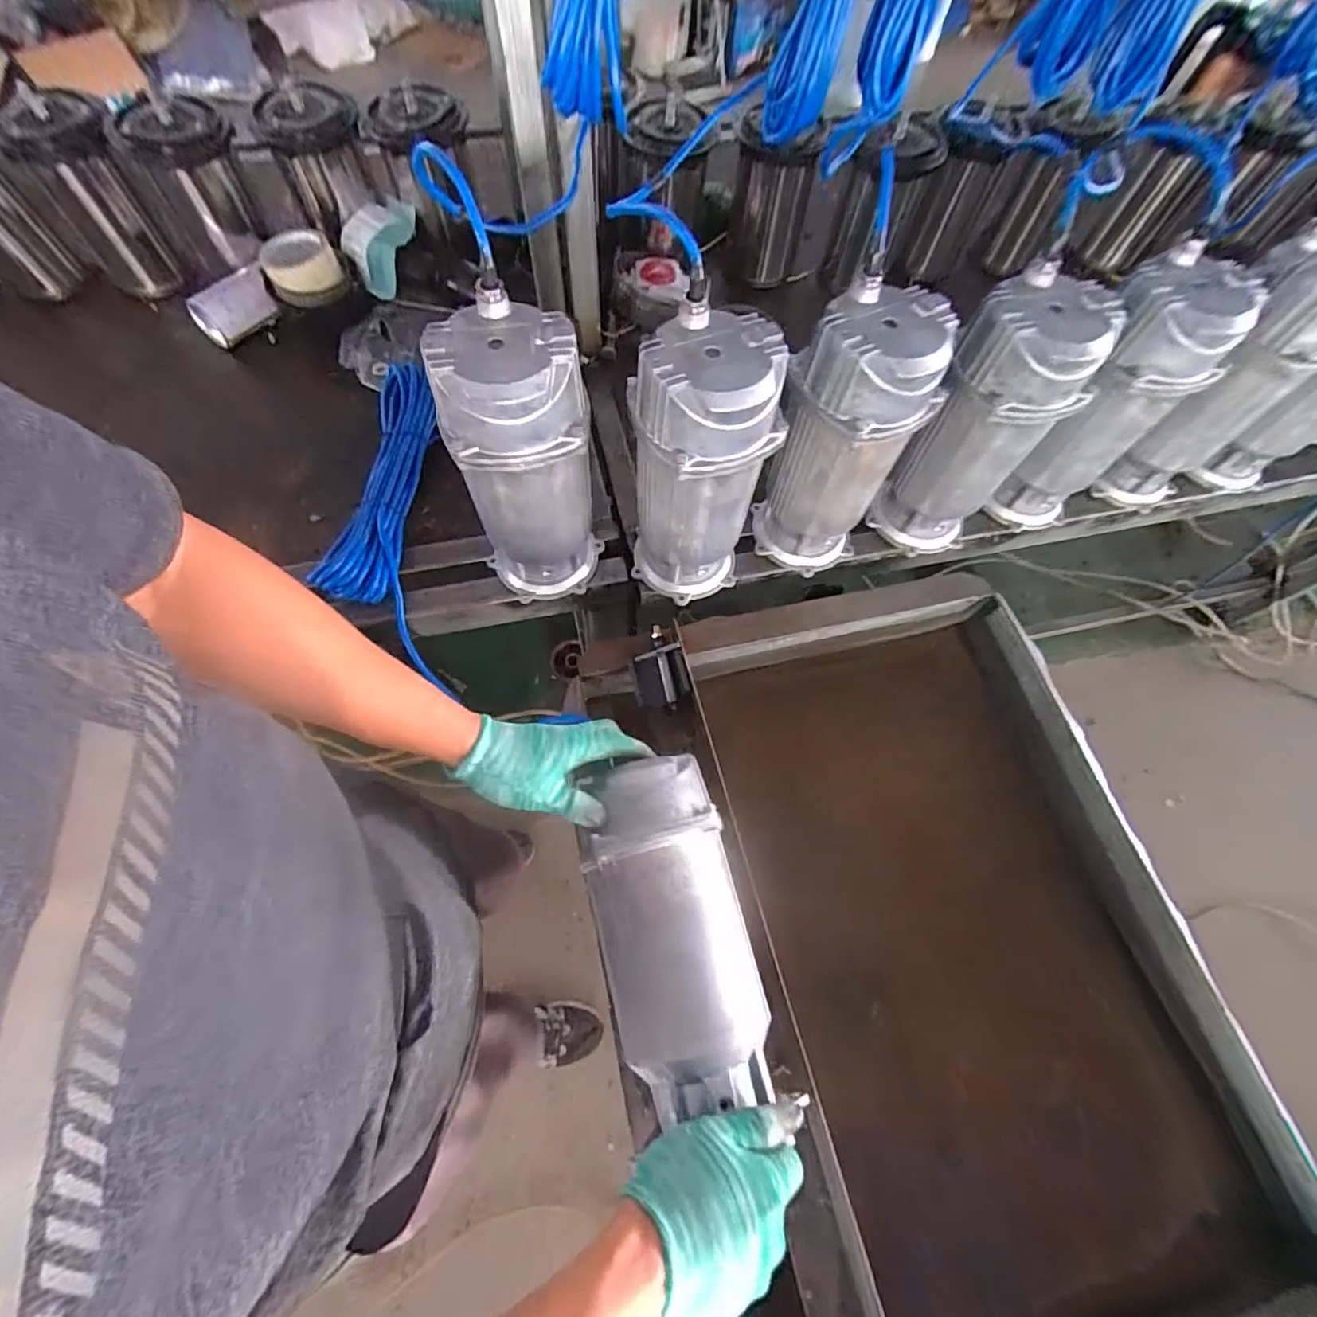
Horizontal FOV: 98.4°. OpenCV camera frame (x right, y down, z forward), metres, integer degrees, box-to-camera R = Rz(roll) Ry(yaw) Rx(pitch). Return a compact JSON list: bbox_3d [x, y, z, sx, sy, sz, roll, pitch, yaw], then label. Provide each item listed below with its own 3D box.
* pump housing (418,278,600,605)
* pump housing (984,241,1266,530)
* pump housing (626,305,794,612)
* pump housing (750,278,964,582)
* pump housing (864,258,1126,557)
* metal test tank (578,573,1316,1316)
[{"bbox_3d":[-0.133,-0.184,0.583,0.126,0.295,0.114,-15,67,-10],"label":"pump housing"},{"bbox_3d":[0.507,-0.283,0.668,0.125,0.290,0.133,41,70,14],"label":"pump housing"},{"bbox_3d":[0.037,-0.182,0.595,0.139,0.292,0.118,8,65,0],"label":"pump housing"},{"bbox_3d":[0.194,-0.228,0.625,0.121,0.293,0.123,-34,72,-17],"label":"pump housing"},{"bbox_3d":[0.354,-0.248,0.644,0.128,0.292,0.118,36,68,12],"label":"pump housing"},{"bbox_3d":[0.257,0.312,0.663,0.576,0.261,0.759,-15,67,-10],"label":"metal test tank"}]

